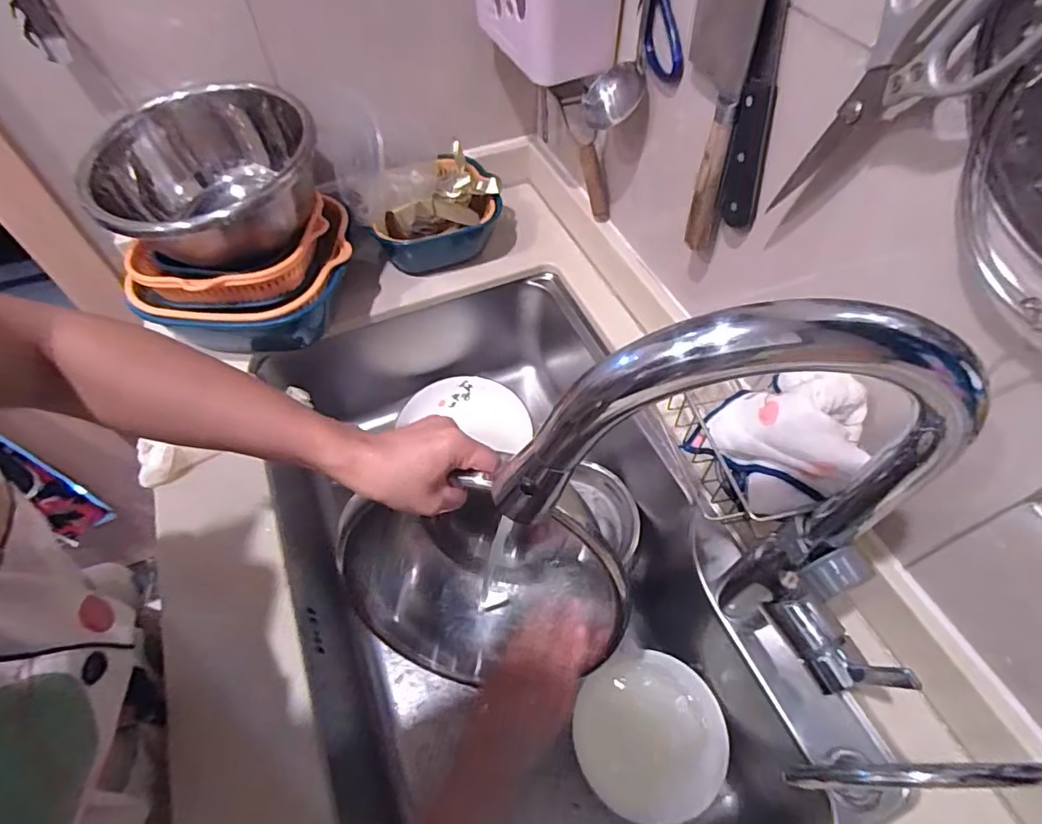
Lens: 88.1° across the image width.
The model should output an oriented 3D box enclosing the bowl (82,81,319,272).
[{"bbox_3d":[-0.320,-0.236,0.568,0.217,0.102,0.178,-33,61,-20],"label":"bowl"}]

